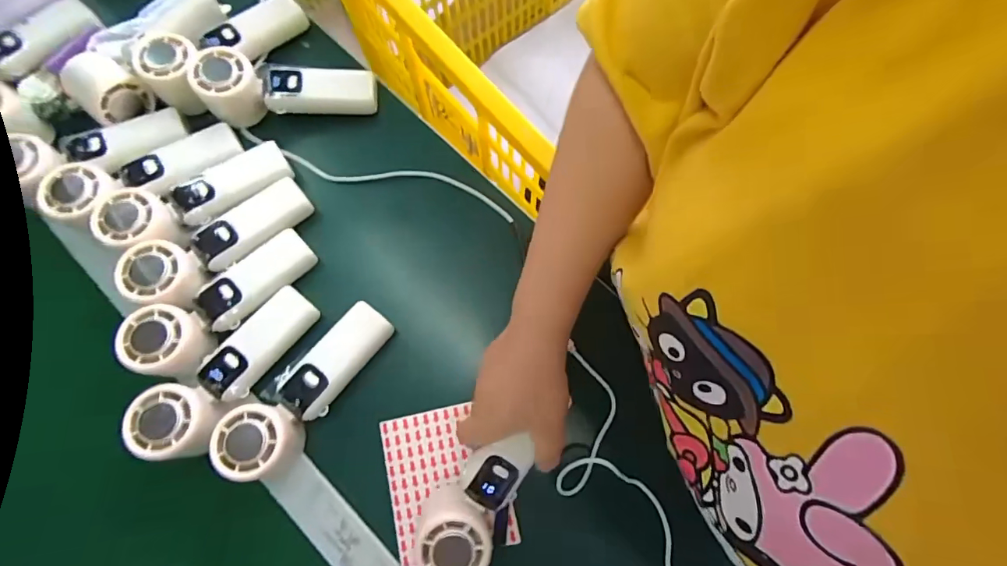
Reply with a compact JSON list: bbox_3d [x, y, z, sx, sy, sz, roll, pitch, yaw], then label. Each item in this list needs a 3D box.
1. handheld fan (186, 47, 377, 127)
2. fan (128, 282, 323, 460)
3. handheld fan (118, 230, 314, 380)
[{"bbox_3d":[-0.213,-0.193,0.470,0.168,0.055,0.054,-2,76,-13],"label":"handheld fan"},{"bbox_3d":[-0.231,0.074,0.397,0.059,0.035,0.164,36,64,8],"label":"fan"},{"bbox_3d":[-0.245,0.017,0.414,0.060,0.035,0.167,45,67,10],"label":"handheld fan"}]

